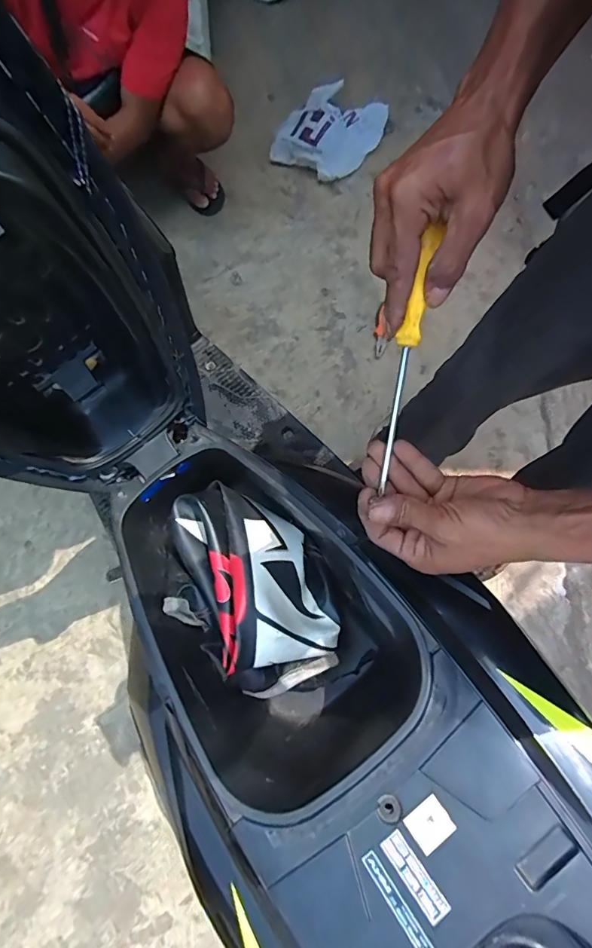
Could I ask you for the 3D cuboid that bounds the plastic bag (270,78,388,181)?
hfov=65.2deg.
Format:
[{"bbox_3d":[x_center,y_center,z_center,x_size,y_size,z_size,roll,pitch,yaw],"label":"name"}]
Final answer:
[{"bbox_3d":[0.108,-1.033,1.399,0.253,0.119,0.302,30,73,8],"label":"plastic bag"}]

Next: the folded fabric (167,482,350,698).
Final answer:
[{"bbox_3d":[-0.051,0.120,0.514,0.167,0.080,0.252,-39,76,-14],"label":"folded fabric"}]

